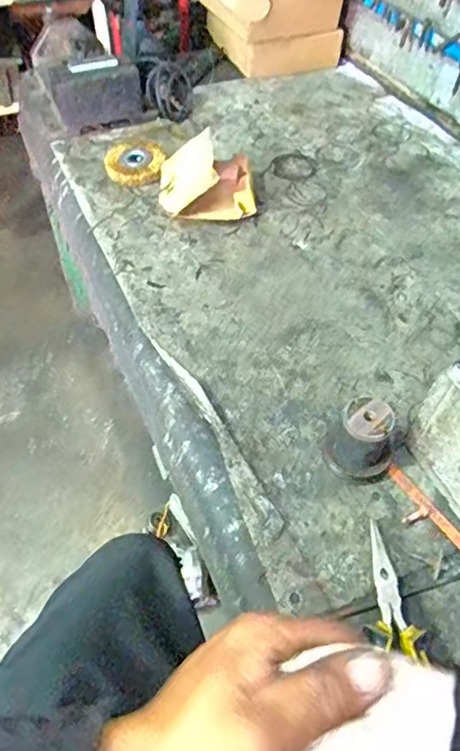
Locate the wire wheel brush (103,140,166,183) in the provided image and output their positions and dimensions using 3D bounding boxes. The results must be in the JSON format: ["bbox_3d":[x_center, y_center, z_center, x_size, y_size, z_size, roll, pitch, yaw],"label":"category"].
[{"bbox_3d":[-0.160,-0.358,0.911,0.097,0.019,0.107,-9,54,-9],"label":"wire wheel brush"}]

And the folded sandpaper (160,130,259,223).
[{"bbox_3d":[-0.037,-0.316,0.843,0.145,0.087,0.136,-3,54,-4],"label":"folded sandpaper"}]

